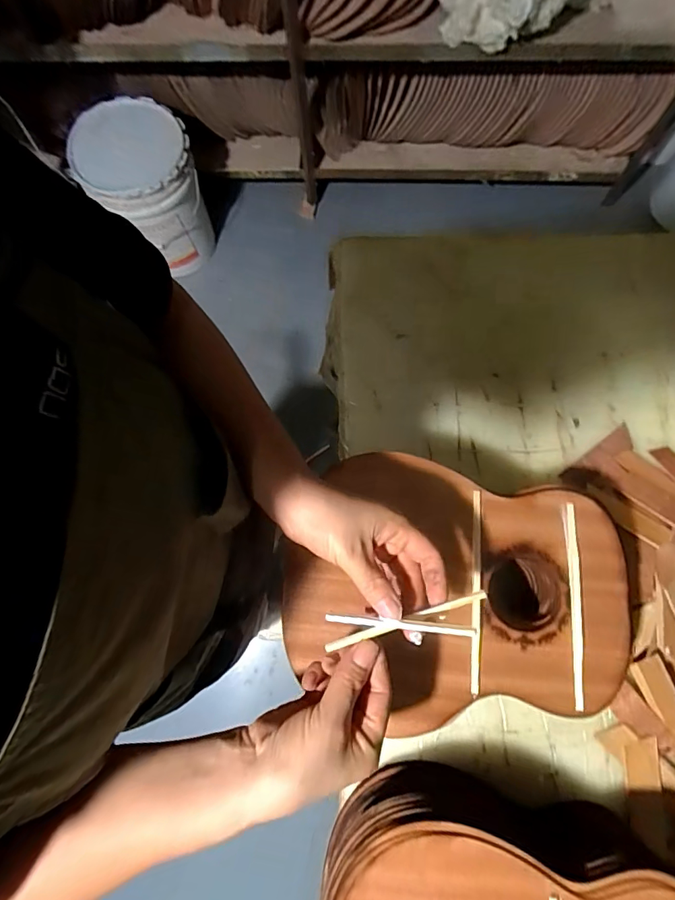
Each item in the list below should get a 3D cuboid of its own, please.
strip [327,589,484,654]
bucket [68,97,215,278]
[{"bbox_3d":[0.048,0.123,0.331,0.119,0.006,0.007,-21,77,5],"label":"strip"},{"bbox_3d":[-0.542,-0.747,1.385,0.292,0.392,0.278,0,76,1],"label":"bucket"}]

